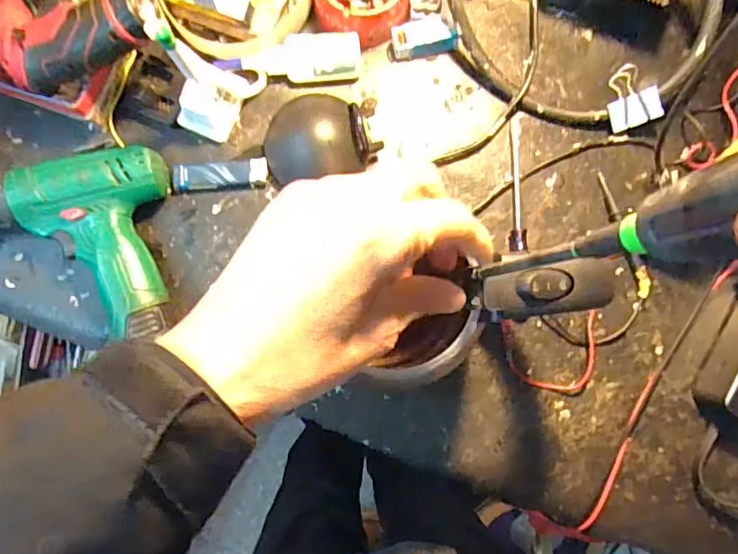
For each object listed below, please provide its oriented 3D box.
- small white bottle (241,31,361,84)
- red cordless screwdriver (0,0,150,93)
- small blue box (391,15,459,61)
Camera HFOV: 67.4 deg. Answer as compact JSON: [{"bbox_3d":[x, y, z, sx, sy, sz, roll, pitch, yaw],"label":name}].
[{"bbox_3d":[-0.059,-0.191,0.488,0.101,0.025,0.037,-4,89,-2],"label":"small white bottle"},{"bbox_3d":[-0.239,-0.187,0.422,0.152,0.039,0.087,12,88,16],"label":"red cordless screwdriver"},{"bbox_3d":[0.049,-0.216,0.502,0.056,0.019,0.030,-13,89,-2],"label":"small blue box"}]

